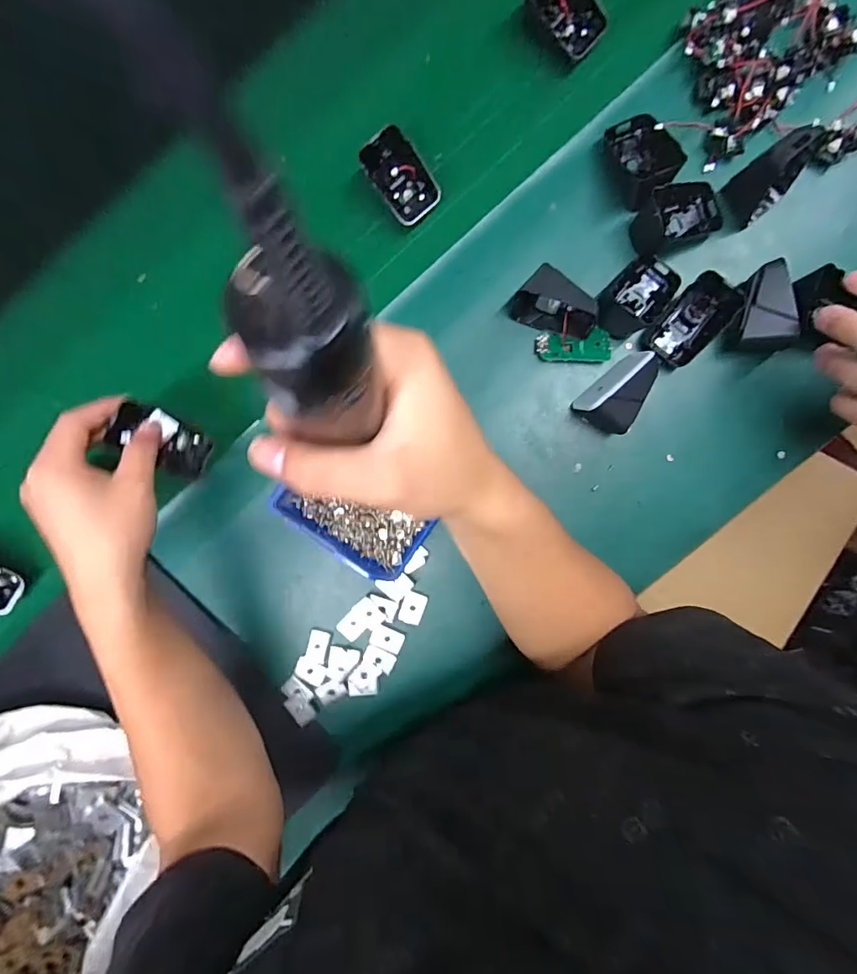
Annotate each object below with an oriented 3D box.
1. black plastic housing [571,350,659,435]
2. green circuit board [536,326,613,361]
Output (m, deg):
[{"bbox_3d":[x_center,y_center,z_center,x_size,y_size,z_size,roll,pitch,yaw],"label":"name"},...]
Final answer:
[{"bbox_3d":[0.163,-0.076,0.392,0.067,0.040,0.044,-39,91,4],"label":"black plastic housing"},{"bbox_3d":[0.126,-0.123,0.409,0.062,0.010,0.026,-2,93,2],"label":"green circuit board"}]

